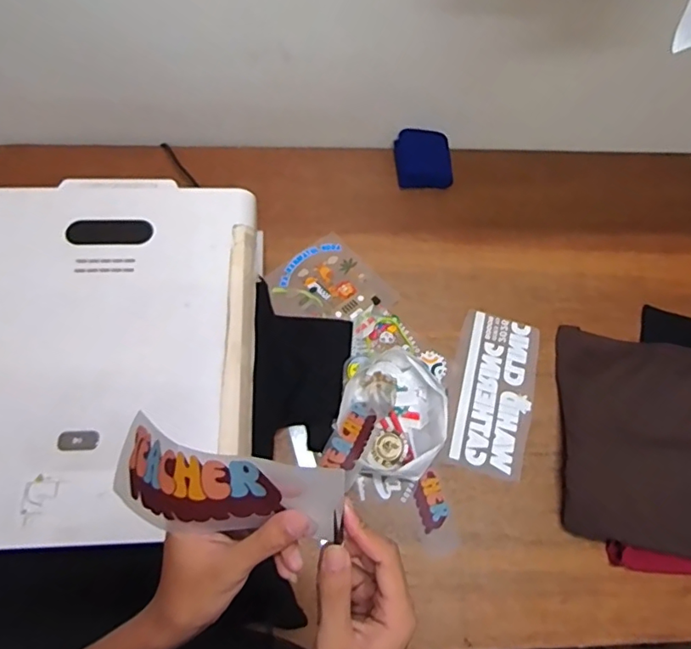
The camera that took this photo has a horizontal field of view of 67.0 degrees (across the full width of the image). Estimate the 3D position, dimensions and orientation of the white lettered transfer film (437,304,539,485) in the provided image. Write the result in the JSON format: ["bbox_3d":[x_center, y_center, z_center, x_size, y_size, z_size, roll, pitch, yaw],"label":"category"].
[{"bbox_3d":[0.250,0.110,0.889,0.139,0.005,0.279,15,65,4],"label":"white lettered transfer film"}]

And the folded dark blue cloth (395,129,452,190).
[{"bbox_3d":[0.159,-0.335,1.068,0.111,0.045,0.123,0,65,-3],"label":"folded dark blue cloth"}]

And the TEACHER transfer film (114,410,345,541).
[{"bbox_3d":[-0.088,0.102,0.347,0.170,0.048,0.064,4,64,15],"label":"TEACHER transfer film"}]

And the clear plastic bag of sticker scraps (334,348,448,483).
[{"bbox_3d":[0.076,0.142,0.840,0.161,0.047,0.197,16,65,4],"label":"clear plastic bag of sticker scraps"}]

